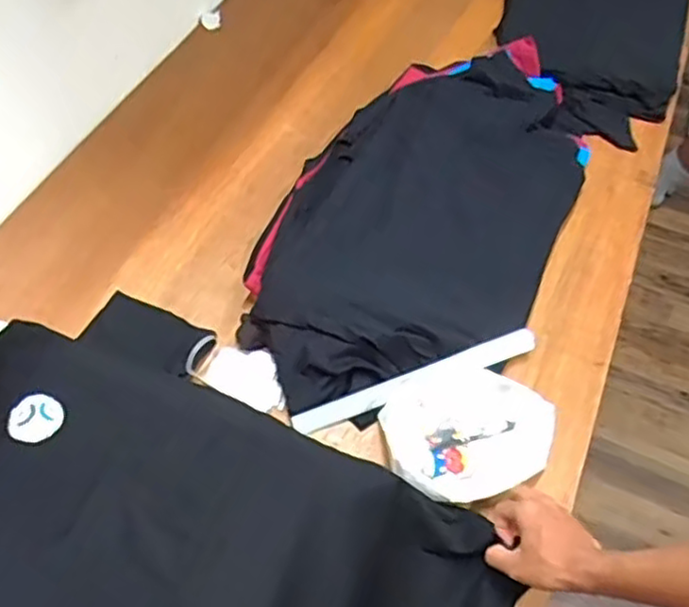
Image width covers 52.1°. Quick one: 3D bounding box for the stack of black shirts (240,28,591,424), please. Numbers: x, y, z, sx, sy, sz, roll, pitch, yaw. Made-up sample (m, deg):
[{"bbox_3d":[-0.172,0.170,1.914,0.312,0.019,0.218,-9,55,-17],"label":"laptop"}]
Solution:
[{"bbox_3d":[0.125,-0.154,1.050,0.375,0.059,0.712,21,56,14],"label":"stack of black shirts"}]

